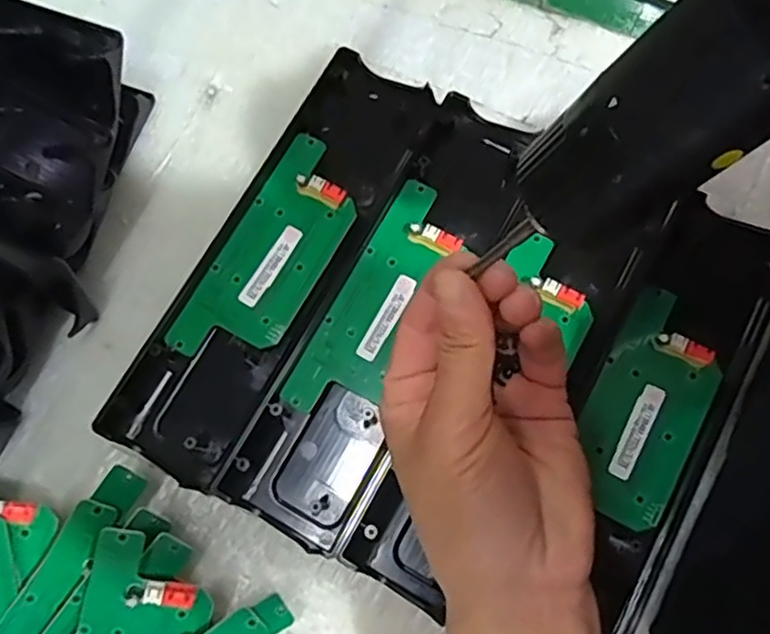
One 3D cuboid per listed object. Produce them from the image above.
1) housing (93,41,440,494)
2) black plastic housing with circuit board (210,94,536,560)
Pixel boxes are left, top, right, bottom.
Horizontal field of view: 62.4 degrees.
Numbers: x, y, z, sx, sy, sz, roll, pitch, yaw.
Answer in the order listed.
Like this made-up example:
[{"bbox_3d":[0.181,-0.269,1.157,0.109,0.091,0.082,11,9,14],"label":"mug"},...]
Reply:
[{"bbox_3d":[-0.058,-0.033,0.344,0.068,0.022,0.245,29,78,8],"label":"housing"},{"bbox_3d":[0.005,-0.005,0.336,0.066,0.018,0.246,28,78,8],"label":"black plastic housing with circuit board"}]

